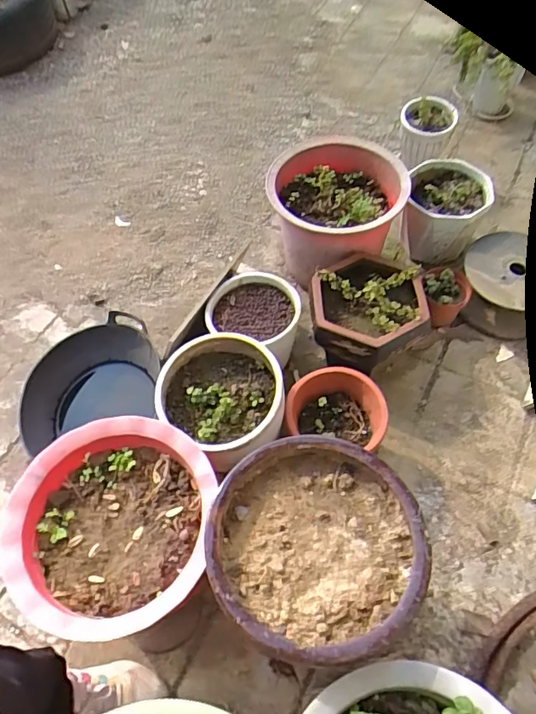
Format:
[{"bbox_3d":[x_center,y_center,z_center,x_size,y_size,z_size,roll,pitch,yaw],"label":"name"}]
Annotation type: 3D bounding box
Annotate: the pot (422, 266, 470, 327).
[{"bbox_3d":[0.487,-0.164,1.444,0.123,0.138,0.141,18,61,8],"label":"pot"}]

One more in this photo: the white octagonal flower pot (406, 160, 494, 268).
[{"bbox_3d":[0.546,-0.451,1.608,0.224,0.199,0.288,12,60,4],"label":"white octagonal flower pot"}]

